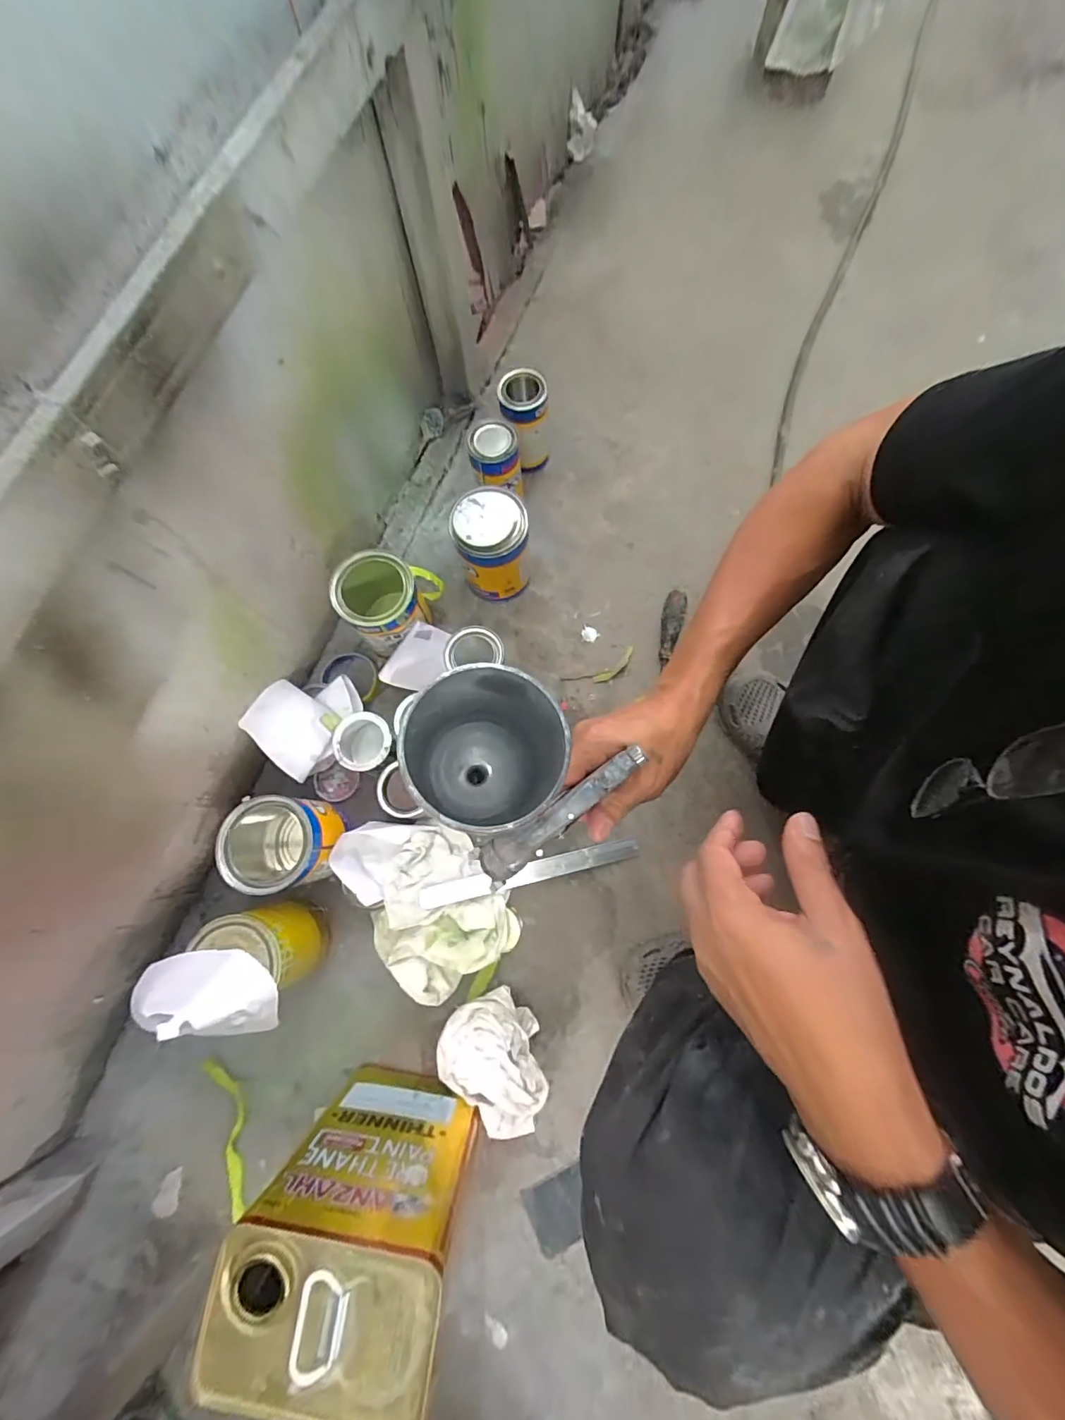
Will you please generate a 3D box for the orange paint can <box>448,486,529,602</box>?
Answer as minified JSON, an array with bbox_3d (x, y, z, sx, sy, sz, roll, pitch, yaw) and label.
[{"bbox_3d":[-0.056,-0.237,0.700,0.097,0.161,0.102,0,77,1],"label":"orange paint can"}]

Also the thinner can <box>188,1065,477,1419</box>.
[{"bbox_3d":[-0.154,0.478,0.459,0.163,0.226,0.114,7,76,4],"label":"thinner can"}]

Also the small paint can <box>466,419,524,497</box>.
[{"bbox_3d":[-0.054,-0.364,0.734,0.073,0.131,0.079,-1,76,3],"label":"small paint can"}]

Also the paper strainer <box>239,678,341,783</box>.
[{"bbox_3d":[-0.318,0.021,0.636,0.109,0.019,0.097,42,54,-12],"label":"paper strainer"}]

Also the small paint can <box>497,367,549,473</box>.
[{"bbox_3d":[-0.012,-0.449,0.752,0.070,0.136,0.064,0,77,1],"label":"small paint can"}]

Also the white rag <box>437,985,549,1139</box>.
[{"bbox_3d":[-0.041,0.425,0.588,0.146,0.060,0.122,40,81,11],"label":"white rag"}]

